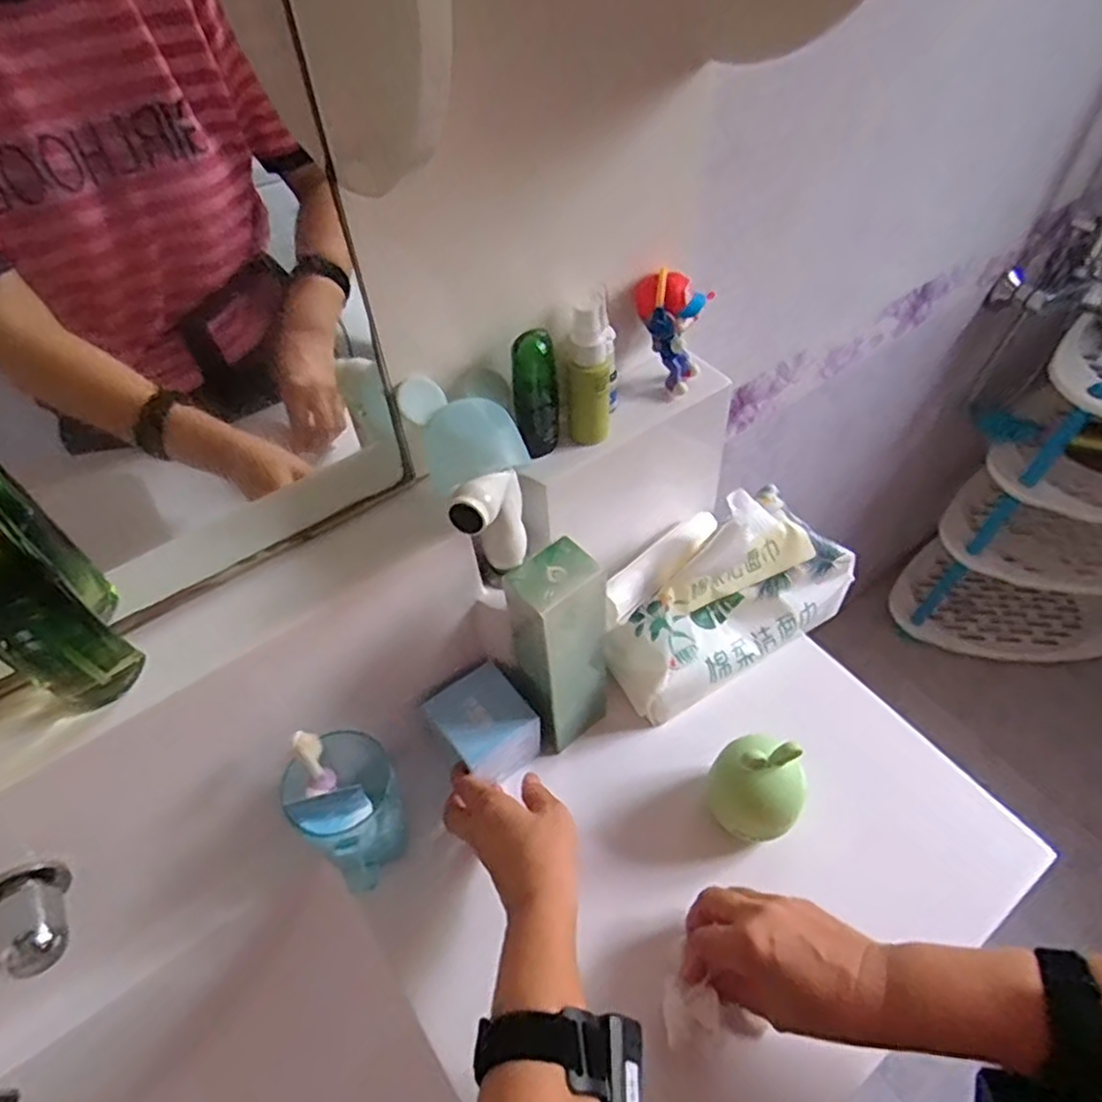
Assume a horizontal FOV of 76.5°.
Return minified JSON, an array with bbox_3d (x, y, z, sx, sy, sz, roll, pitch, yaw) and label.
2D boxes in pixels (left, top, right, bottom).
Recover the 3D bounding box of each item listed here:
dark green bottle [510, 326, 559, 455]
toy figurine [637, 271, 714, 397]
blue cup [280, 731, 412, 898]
[{"bbox_3d":[-0.008,-0.105,0.464,0.023,0.083,0.032,21,55,18],"label":"dark green bottle"},{"bbox_3d":[0.085,-0.155,0.501,0.049,0.082,0.032,5,52,7],"label":"toy figurine"},{"bbox_3d":[-0.131,0.180,0.481,0.066,0.108,0.083,-37,59,-24],"label":"blue cup"}]

